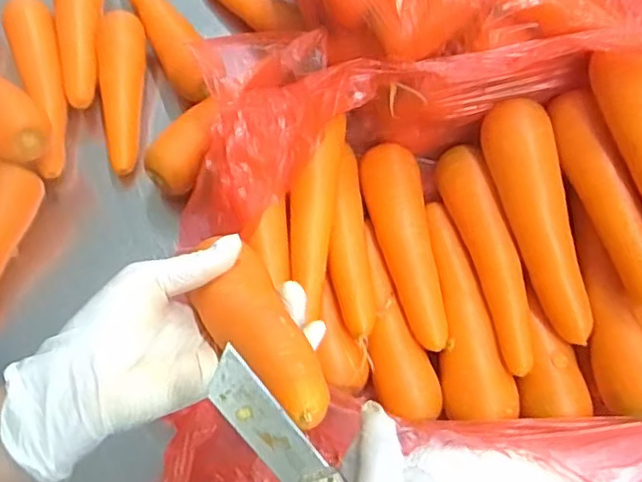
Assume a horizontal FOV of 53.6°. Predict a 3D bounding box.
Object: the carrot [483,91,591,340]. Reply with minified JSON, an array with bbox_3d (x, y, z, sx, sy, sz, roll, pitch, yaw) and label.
[{"bbox_3d":[0.157,-0.020,0.457,0.045,0.045,0.181,-10,65,-3],"label":"carrot"}]

